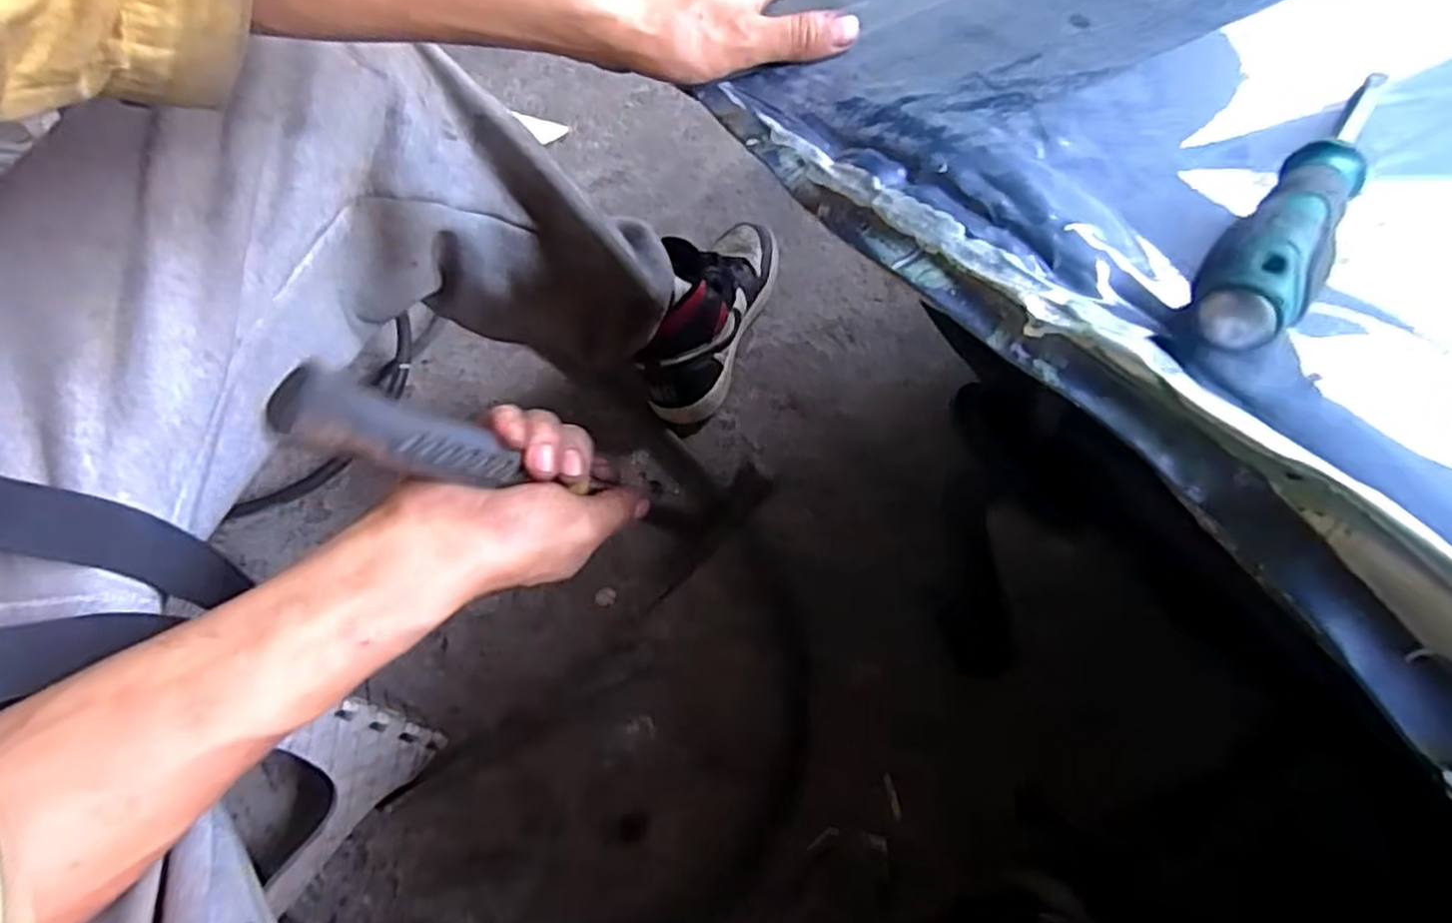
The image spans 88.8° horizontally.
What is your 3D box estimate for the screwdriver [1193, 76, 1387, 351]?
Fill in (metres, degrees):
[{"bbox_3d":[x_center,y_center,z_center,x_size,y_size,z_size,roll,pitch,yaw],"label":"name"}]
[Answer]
[{"bbox_3d":[0.196,-0.087,0.247,0.029,0.025,0.130,34,66,24],"label":"screwdriver"}]

